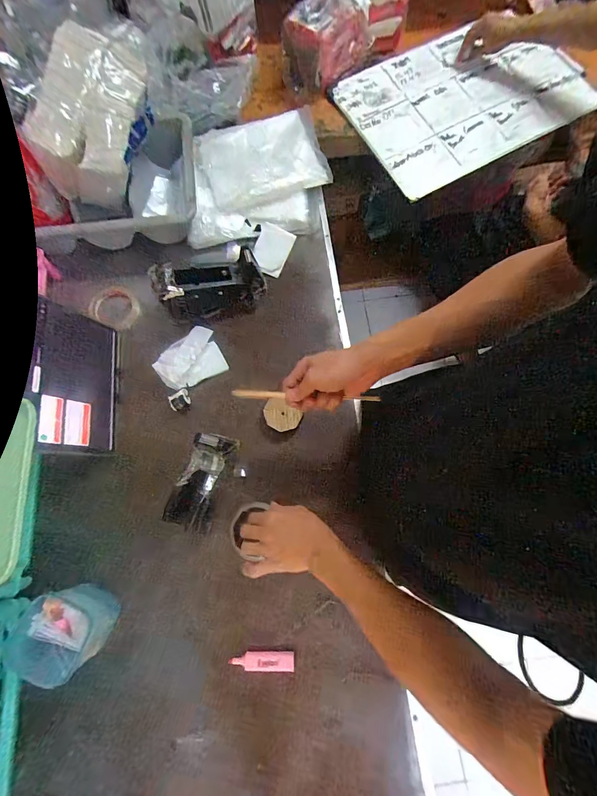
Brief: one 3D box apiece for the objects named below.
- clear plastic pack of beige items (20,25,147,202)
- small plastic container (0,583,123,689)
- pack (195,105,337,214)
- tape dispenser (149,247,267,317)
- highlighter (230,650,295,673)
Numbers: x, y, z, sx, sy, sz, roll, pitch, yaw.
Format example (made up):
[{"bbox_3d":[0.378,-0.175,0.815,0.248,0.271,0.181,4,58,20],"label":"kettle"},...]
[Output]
[{"bbox_3d":[-0.360,-0.518,0.617,0.110,0.137,0.280,19,90,6],"label":"clear plastic pack of beige items"},{"bbox_3d":[-0.347,0.341,0.509,0.109,0.085,0.109,38,78,10],"label":"small plastic container"},{"bbox_3d":[-0.082,-0.553,0.775,0.275,0.051,0.239,-17,74,-4],"label":"pack"},{"bbox_3d":[-0.166,-0.219,0.658,0.198,0.083,0.091,-5,74,-1],"label":"tape dispenser"},{"bbox_3d":[-0.056,0.411,0.537,0.099,0.009,0.026,3,74,1],"label":"highlighter"}]

